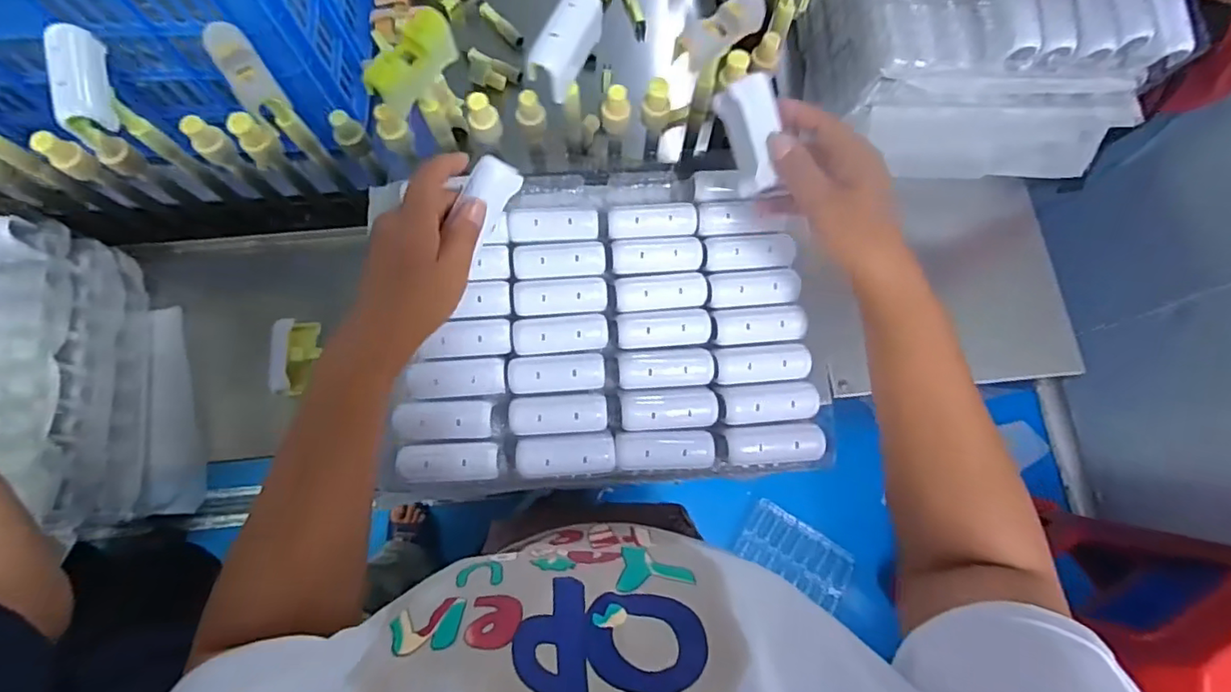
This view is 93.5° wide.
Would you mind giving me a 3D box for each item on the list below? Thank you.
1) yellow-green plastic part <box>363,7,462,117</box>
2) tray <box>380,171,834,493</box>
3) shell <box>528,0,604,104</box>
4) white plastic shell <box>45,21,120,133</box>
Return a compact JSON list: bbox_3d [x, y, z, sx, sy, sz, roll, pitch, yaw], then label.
[{"bbox_3d":[-0.151,-0.211,0.436,0.018,0.047,0.075,38,78,8],"label":"yellow-green plastic part"},{"bbox_3d":[-0.012,-0.025,0.486,0.342,0.041,0.272,-3,76,-2],"label":"tray"},{"bbox_3d":[-0.036,-0.228,0.435,0.026,0.038,0.074,27,77,5],"label":"shell"},{"bbox_3d":[-0.378,-0.189,0.409,0.028,0.029,0.072,-11,76,-5],"label":"white plastic shell"}]

